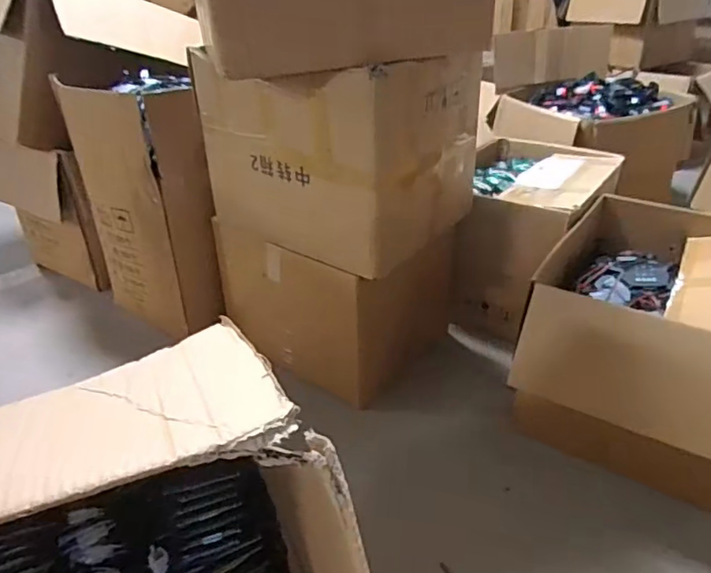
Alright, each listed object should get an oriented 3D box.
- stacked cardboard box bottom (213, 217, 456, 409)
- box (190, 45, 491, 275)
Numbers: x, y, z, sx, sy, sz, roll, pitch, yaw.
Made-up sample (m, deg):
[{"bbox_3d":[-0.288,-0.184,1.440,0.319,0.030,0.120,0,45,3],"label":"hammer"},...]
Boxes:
[{"bbox_3d":[-0.023,-0.021,1.550,0.571,0.346,0.494,21,37,32],"label":"stacked cardboard box bottom"},{"bbox_3d":[-0.041,-0.341,1.322,0.543,0.400,0.427,21,37,32],"label":"box"}]

